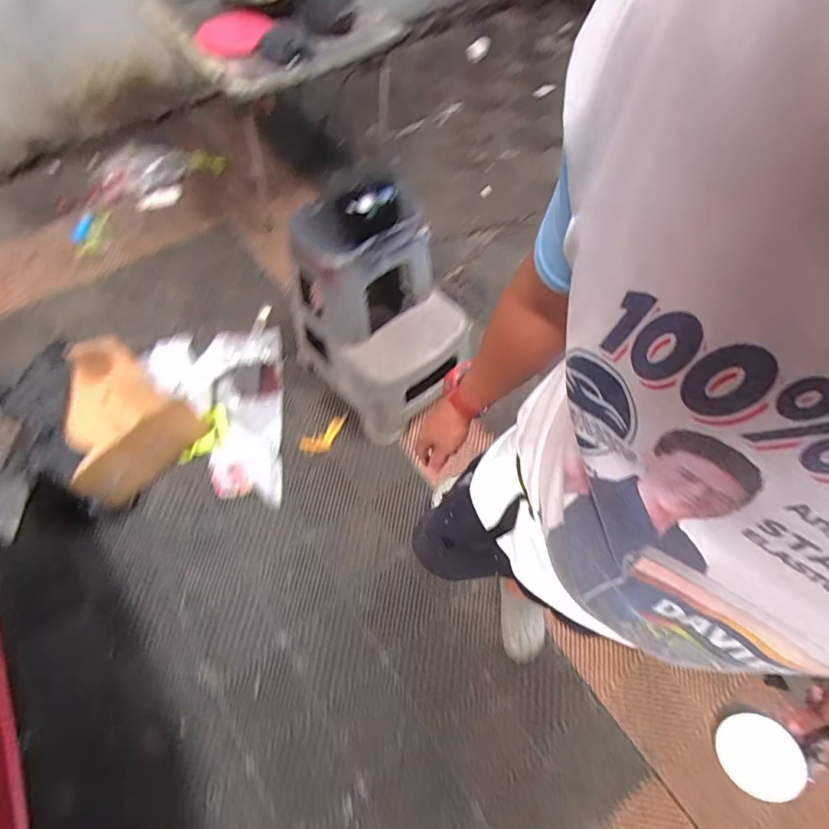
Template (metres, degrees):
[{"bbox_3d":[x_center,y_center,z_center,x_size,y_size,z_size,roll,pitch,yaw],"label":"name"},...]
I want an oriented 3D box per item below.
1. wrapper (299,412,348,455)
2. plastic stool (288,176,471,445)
[{"bbox_3d":[-0.294,0.069,1.557,0.187,0.013,0.078,-39,71,-18],"label":"wrapper"},{"bbox_3d":[-0.087,-0.309,1.397,0.411,0.658,0.467,-33,69,-16],"label":"plastic stool"}]

